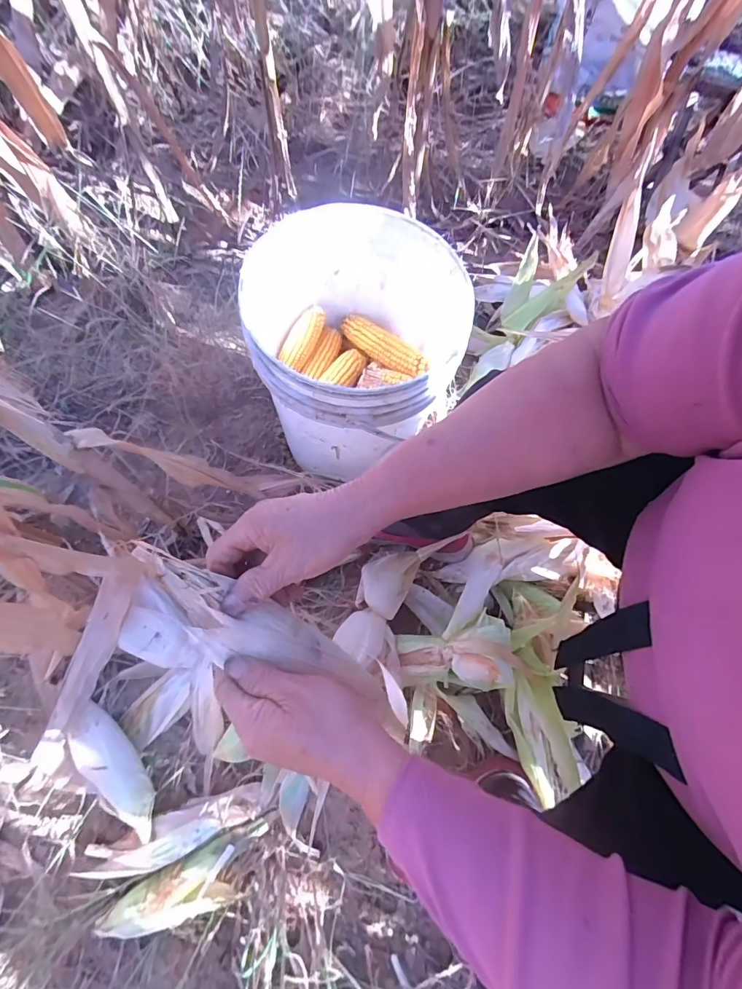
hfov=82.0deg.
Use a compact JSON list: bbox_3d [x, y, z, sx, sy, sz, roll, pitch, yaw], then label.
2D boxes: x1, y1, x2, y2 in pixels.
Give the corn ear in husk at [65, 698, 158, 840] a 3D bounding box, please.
[{"bbox_3d":[-0.384,0.414,0.645,0.064,0.058,0.201,-33,86,-14],"label":"corn ear in husk"}]

